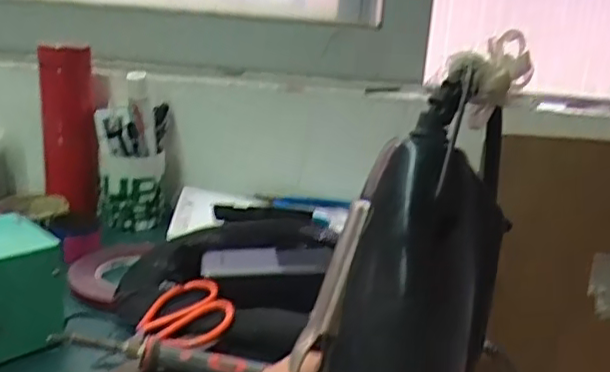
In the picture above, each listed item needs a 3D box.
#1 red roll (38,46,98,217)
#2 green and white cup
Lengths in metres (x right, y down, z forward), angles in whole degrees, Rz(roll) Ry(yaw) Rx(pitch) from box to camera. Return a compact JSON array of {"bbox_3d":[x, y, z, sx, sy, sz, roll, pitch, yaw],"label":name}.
[{"bbox_3d":[-0.294,-0.067,0.790,0.061,0.209,0.056,-4,20,-23],"label":"red roll"},{"bbox_3d":[-0.214,-0.045,0.782,0.082,0.185,0.076,0,18,-13],"label":"green and white cup"}]

